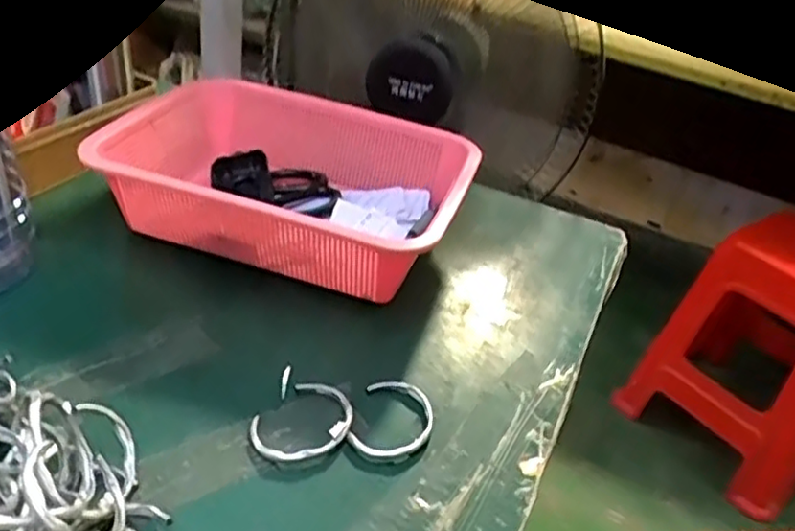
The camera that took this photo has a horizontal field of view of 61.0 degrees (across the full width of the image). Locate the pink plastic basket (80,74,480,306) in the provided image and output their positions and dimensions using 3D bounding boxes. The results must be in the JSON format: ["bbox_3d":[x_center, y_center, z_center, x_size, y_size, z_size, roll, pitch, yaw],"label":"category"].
[{"bbox_3d":[-0.089,-0.070,0.606,0.298,0.091,0.210,17,34,10],"label":"pink plastic basket"}]

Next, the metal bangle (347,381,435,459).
[{"bbox_3d":[-0.001,0.101,0.448,0.050,0.006,0.066,12,34,8],"label":"metal bangle"}]

